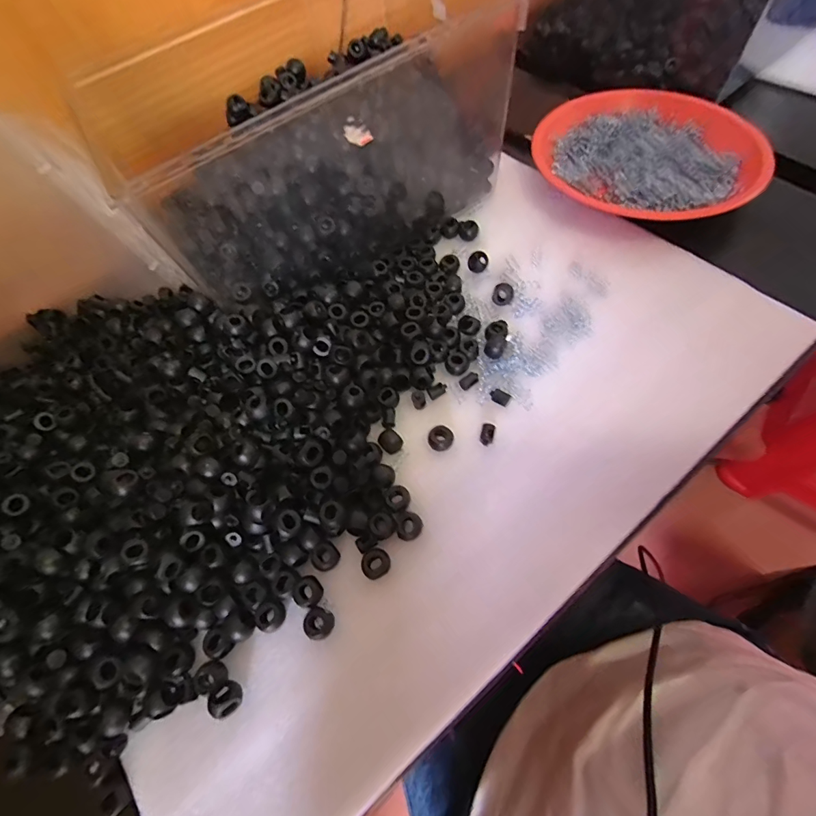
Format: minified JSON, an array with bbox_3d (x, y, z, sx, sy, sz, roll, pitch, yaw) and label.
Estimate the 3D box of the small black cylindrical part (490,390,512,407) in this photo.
[{"bbox_3d":[0.065,-0.008,0.294,0.015,0.004,0.010,30,71,19],"label":"small black cylindrical part"}]

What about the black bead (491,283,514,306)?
[{"bbox_3d":[0.075,-0.091,0.330,0.016,0.007,0.015,-3,64,5],"label":"black bead"}]

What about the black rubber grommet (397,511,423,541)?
[{"bbox_3d":[0.001,0.074,0.260,0.017,0.004,0.015,-37,66,-12],"label":"black rubber grommet"}]

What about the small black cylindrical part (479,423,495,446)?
[{"bbox_3d":[0.054,0.018,0.283,0.009,0.007,0.014,10,65,11],"label":"small black cylindrical part"}]

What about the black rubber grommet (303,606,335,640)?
[{"bbox_3d":[-0.052,0.126,0.243,0.017,0.008,0.017,-3,64,5],"label":"black rubber grommet"}]

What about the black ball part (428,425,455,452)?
[{"bbox_3d":[0.022,0.021,0.284,0.016,0.009,0.016,27,70,18],"label":"black ball part"}]

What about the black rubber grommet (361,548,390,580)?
[{"bbox_3d":[-0.020,0.095,0.254,0.017,0.006,0.016,-3,64,5],"label":"black rubber grommet"}]

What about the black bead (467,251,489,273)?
[{"bbox_3d":[0.059,-0.122,0.350,0.017,0.013,0.015,8,65,10],"label":"black bead"}]

